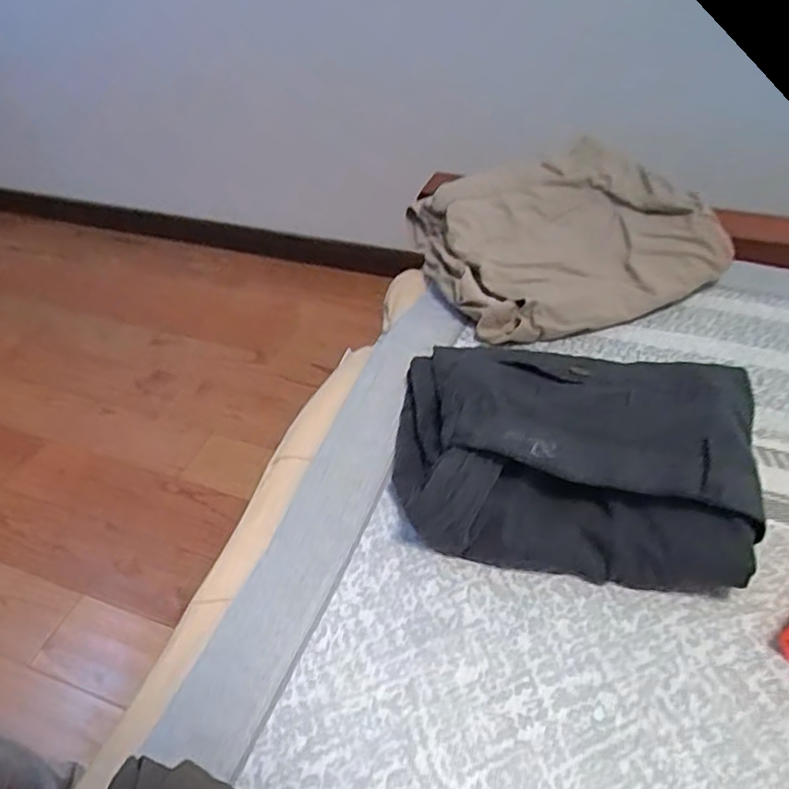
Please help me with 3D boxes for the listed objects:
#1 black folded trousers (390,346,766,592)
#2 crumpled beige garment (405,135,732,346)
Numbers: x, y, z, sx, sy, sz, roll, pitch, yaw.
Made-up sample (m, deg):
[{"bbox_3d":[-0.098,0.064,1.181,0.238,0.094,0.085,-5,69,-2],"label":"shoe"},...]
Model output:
[{"bbox_3d":[0.127,0.033,0.478,0.255,0.070,0.187,6,45,11],"label":"black folded trousers"},{"bbox_3d":[0.167,-0.169,0.681,0.268,0.082,0.257,-11,45,-6],"label":"crumpled beige garment"}]

